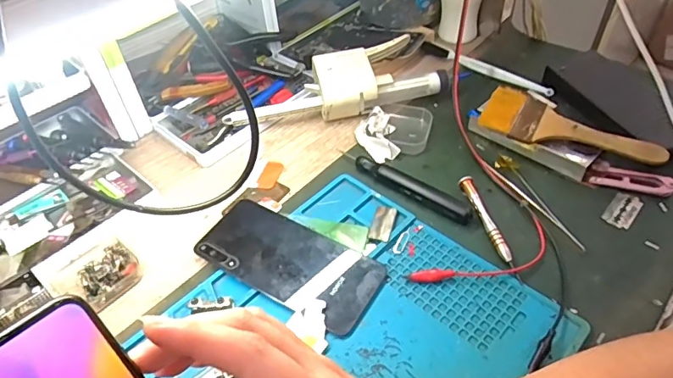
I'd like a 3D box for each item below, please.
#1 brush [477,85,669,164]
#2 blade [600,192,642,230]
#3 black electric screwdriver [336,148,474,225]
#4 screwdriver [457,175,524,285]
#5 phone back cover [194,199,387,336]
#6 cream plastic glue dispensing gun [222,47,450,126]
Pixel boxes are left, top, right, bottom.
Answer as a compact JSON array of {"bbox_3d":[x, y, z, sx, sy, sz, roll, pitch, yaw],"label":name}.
[{"bbox_3d":[0.221,-0.055,0.470,0.163,0.011,0.061,29,57,29],"label":"brush"},{"bbox_3d":[0.256,0.018,0.437,0.022,0.004,0.041,26,55,37],"label":"blade"},{"bbox_3d":[0.064,-0.008,0.469,0.145,0.014,0.020,32,55,28],"label":"black electric screwdriver"},{"bbox_3d":[0.133,0.032,0.430,0.011,0.010,0.118,-9,47,-6],"label":"screwdriver"},{"bbox_3d":[-0.039,0.059,0.415,0.154,0.006,0.072,24,52,23],"label":"phone back cover"},{"bbox_3d":[0.000,-0.112,0.542,0.244,0.054,0.057,-10,47,-7],"label":"cream plastic glue dispensing gun"}]

